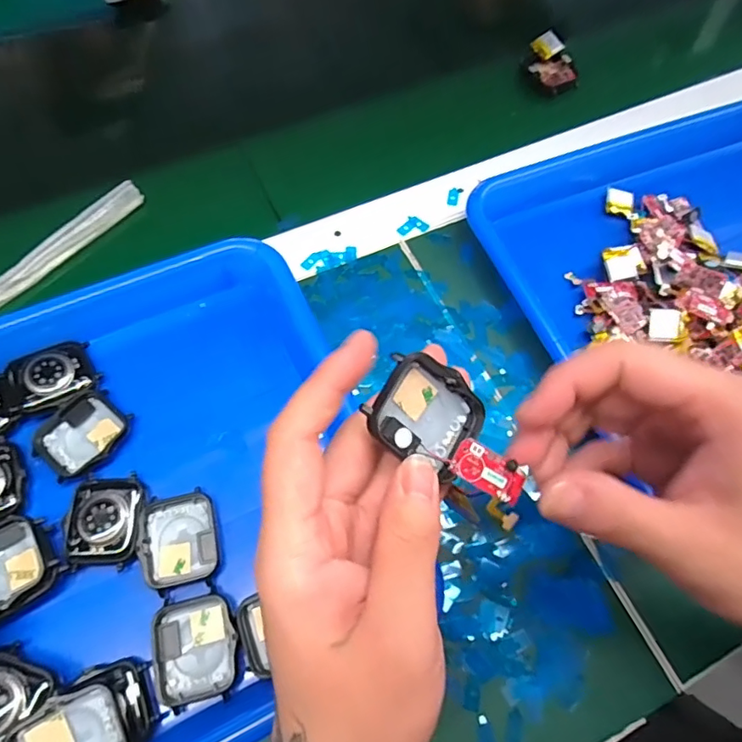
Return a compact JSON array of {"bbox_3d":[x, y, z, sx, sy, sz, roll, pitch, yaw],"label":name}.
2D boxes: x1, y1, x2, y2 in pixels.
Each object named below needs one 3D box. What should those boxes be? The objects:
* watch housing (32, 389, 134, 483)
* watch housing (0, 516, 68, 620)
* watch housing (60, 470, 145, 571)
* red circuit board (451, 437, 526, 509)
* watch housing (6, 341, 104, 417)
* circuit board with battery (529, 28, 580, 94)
[{"bbox_3d":[-0.159,0.035,0.289,0.036,0.009,0.045,39,71,14],"label":"watch housing"},{"bbox_3d":[-0.177,0.094,0.251,0.044,0.010,0.041,-26,70,-12],"label":"watch housing"},{"bbox_3d":[-0.137,0.076,0.268,0.037,0.008,0.045,3,67,0],"label":"watch housing"},{"bbox_3d":[0.045,0.038,0.198,0.029,0.004,0.014,33,69,-6],"label":"red circuit board"},{"bbox_3d":[-0.181,0.003,0.296,0.044,0.012,0.037,-21,69,-10],"label":"watch housing"},{"bbox_3d":[0.151,-0.261,0.439,0.033,0.013,0.057,-14,68,-7],"label":"circuit board with battery"}]

